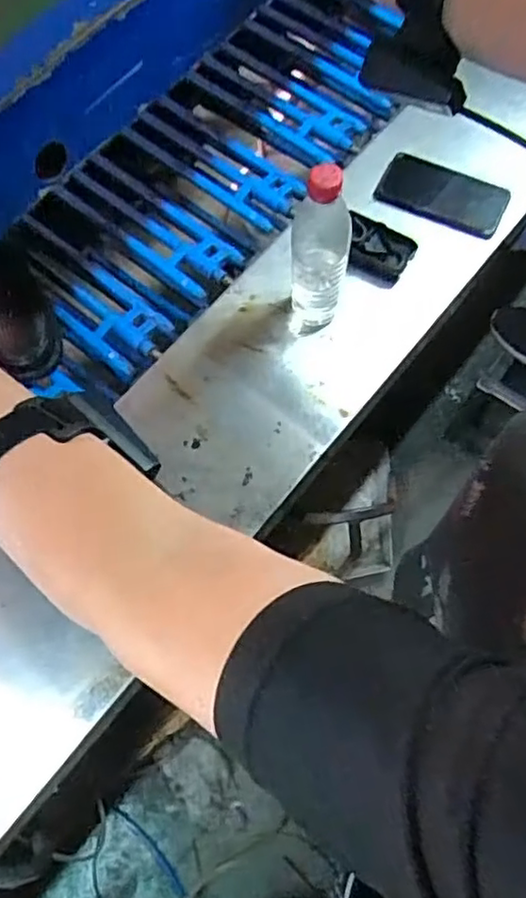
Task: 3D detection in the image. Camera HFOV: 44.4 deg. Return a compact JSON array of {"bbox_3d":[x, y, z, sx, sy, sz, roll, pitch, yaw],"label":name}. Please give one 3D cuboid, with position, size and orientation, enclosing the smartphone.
[{"bbox_3d":[0.234,-0.333,0.844,0.160,0.014,0.090,25,72,10],"label":"smartphone"}]

